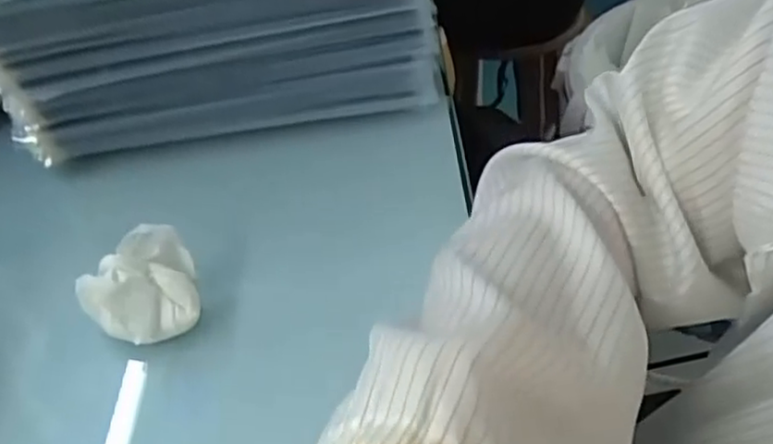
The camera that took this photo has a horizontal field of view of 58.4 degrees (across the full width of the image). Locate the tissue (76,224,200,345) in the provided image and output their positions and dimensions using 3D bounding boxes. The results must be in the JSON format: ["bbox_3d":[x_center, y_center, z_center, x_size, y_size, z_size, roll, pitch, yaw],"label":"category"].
[{"bbox_3d":[-0.129,0.033,0.352,0.058,0.040,0.042,-16,42,-11],"label":"tissue"}]

